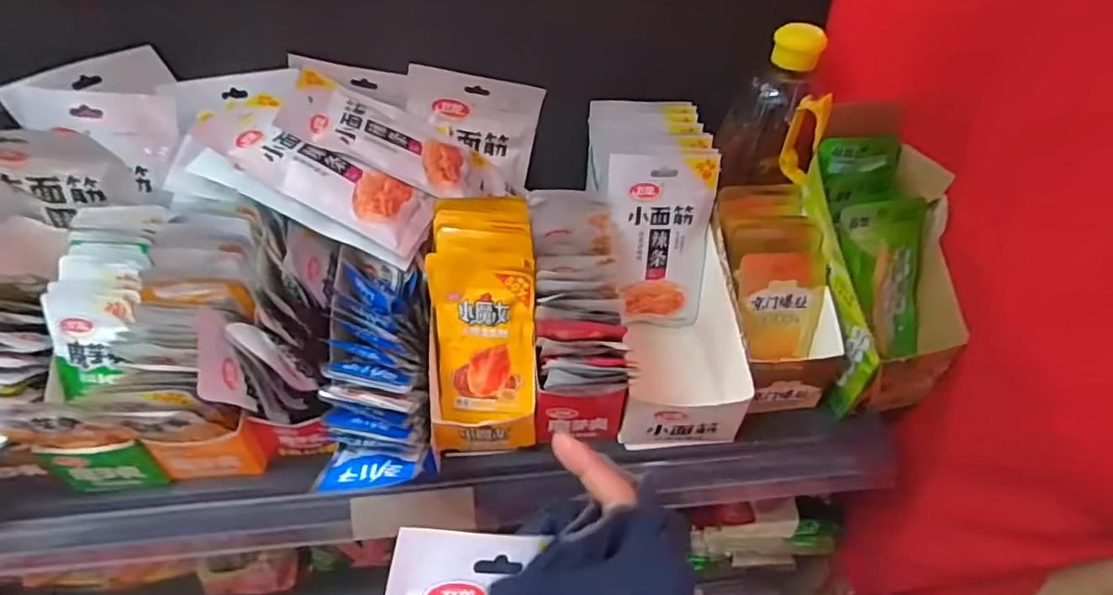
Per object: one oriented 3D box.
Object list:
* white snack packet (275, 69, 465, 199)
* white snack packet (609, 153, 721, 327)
[{"bbox_3d":[-0.159,-0.150,0.550,0.166,0.015,0.100,20,46,-19],"label":"white snack packet"},{"bbox_3d":[0.097,-0.046,0.581,0.098,0.185,0.022,-2,27,-6],"label":"white snack packet"}]

